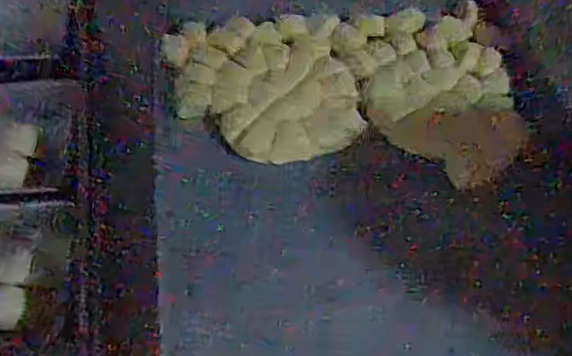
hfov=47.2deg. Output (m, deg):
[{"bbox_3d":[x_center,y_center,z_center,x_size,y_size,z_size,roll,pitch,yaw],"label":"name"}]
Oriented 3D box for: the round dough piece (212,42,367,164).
[{"bbox_3d":[0.002,-0.080,0.696,0.152,0.017,0.141,1,53,-1],"label":"round dough piece"}]

